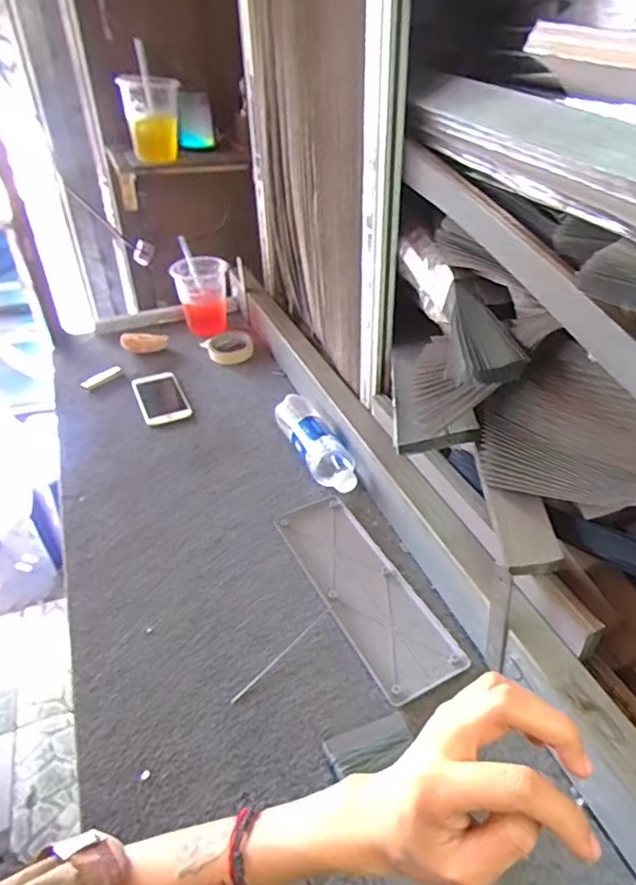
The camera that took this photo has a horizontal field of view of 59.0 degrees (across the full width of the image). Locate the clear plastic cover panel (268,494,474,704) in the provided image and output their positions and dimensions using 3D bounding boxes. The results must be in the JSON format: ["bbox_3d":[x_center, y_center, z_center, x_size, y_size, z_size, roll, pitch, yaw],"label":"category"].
[{"bbox_3d":[0.050,0.166,0.668,0.096,0.018,0.296,-17,40,-21],"label":"clear plastic cover panel"}]

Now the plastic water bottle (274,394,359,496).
[{"bbox_3d":[-0.001,0.003,0.845,0.061,0.055,0.214,-17,40,-21],"label":"plastic water bottle"}]

